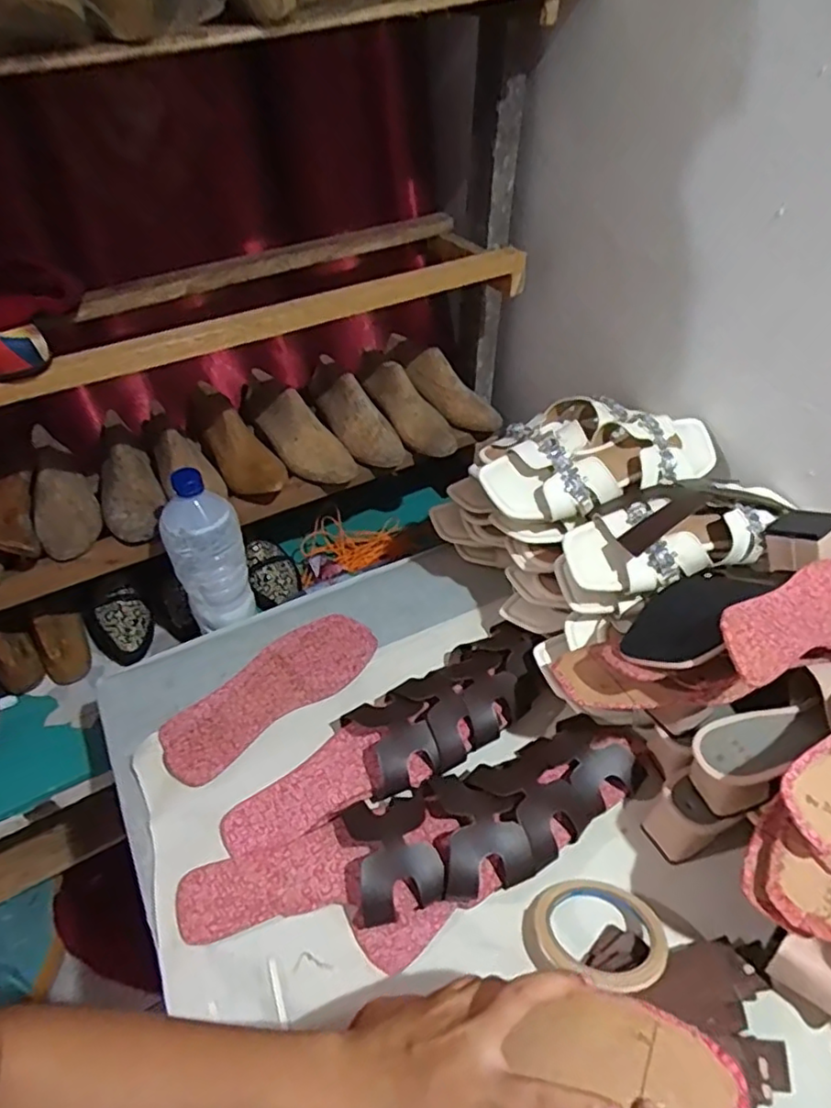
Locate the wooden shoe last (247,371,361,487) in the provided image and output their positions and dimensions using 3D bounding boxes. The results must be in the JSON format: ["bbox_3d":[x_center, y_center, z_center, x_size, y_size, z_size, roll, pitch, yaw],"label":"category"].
[{"bbox_3d":[-0.171,-0.173,0.871,0.072,0.081,0.233,-32,67,-29],"label":"wooden shoe last"}]

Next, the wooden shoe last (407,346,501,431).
[{"bbox_3d":[0.055,-0.244,0.940,0.058,0.051,0.170,-32,69,-29],"label":"wooden shoe last"}]

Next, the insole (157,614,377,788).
[{"bbox_3d":[-0.153,0.141,0.670,0.240,0.010,0.098,-32,52,-32],"label":"insole"}]

